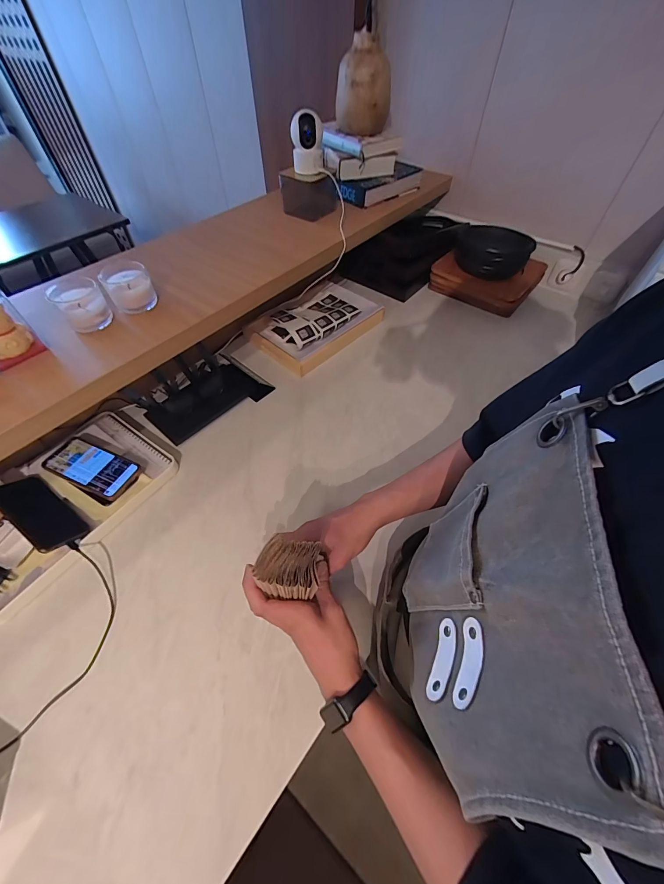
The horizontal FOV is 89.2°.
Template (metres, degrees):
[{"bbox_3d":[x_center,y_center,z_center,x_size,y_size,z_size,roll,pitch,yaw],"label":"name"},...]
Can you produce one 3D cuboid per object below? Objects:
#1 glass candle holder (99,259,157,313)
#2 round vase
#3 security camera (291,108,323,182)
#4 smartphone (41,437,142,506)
[{"bbox_3d":[-0.373,-0.286,0.620,0.076,0.062,0.075,-27,58,-18],"label":"glass candle holder"},{"bbox_3d":[0.073,-0.841,0.804,0.120,0.166,0.127,-3,53,0],"label":"round vase"},{"bbox_3d":[-0.056,-0.690,0.784,0.071,0.115,0.082,-3,54,-2],"label":"security camera"},{"bbox_3d":[-0.438,0.047,0.615,0.157,0.017,0.083,23,56,10],"label":"smartphone"}]

